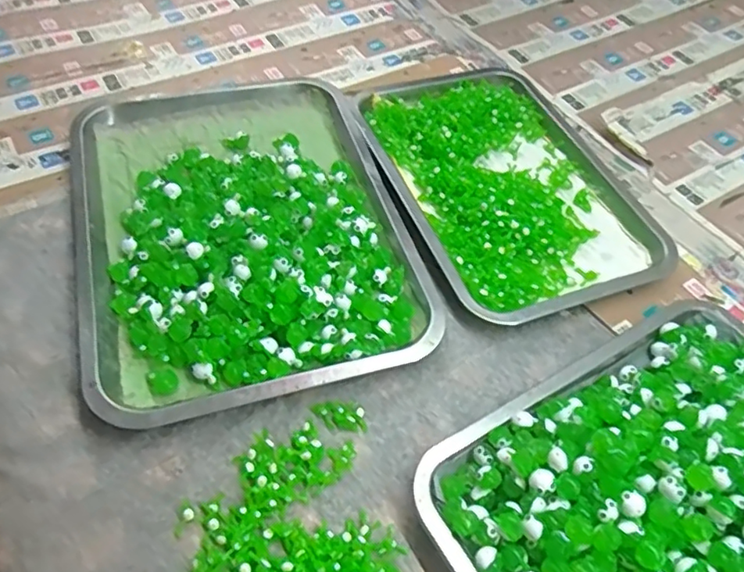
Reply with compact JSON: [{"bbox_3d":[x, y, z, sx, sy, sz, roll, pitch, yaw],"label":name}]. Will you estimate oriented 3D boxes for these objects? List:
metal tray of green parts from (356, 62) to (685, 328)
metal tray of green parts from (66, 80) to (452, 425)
[{"bbox_3d":[0.125,-0.110,0.562,0.218,0.027,0.307,-16,57,-16],"label":"metal tray of green parts"},{"bbox_3d":[-0.117,-0.068,0.503,0.265,0.032,0.354,-13,56,-14],"label":"metal tray of green parts"}]

